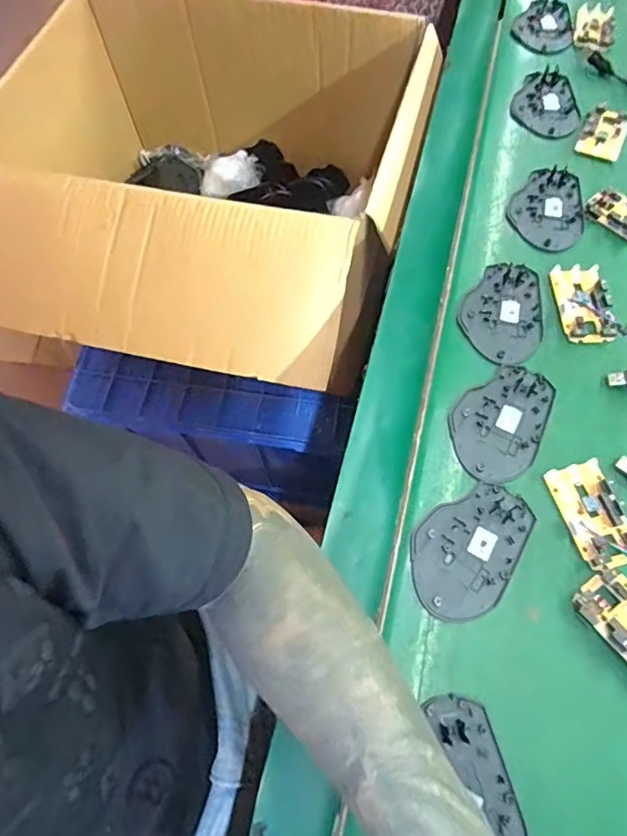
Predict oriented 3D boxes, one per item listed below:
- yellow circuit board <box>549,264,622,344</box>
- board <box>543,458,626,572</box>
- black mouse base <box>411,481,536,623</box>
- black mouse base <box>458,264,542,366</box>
[{"bbox_3d":[0.249,-0.108,0.470,0.045,0.013,0.081,-2,65,-2],"label":"yellow circuit board"},{"bbox_3d":[0.214,0.072,0.387,0.043,0.014,0.078,-14,66,-7],"label":"board"},{"bbox_3d":[0.115,0.095,0.381,0.070,0.006,0.108,30,68,13],"label":"black mouse base"},{"bbox_3d":[0.174,-0.099,0.472,0.072,0.006,0.109,13,66,5],"label":"black mouse base"}]

